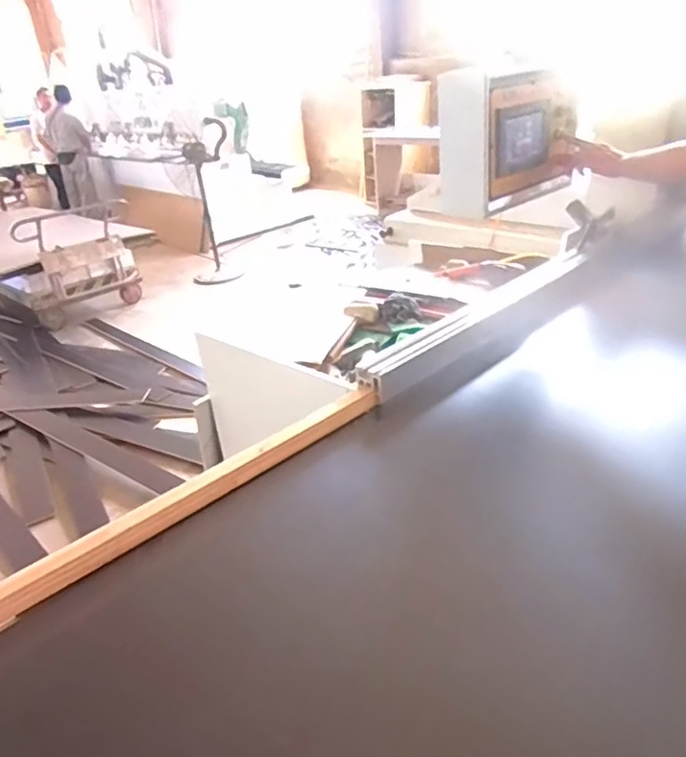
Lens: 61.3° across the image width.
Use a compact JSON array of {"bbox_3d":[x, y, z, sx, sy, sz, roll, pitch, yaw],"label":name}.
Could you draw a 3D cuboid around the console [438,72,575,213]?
[{"bbox_3d":[0.422,-0.616,1.487,0.399,0.303,0.155,-29,36,-36],"label":"console"}]

